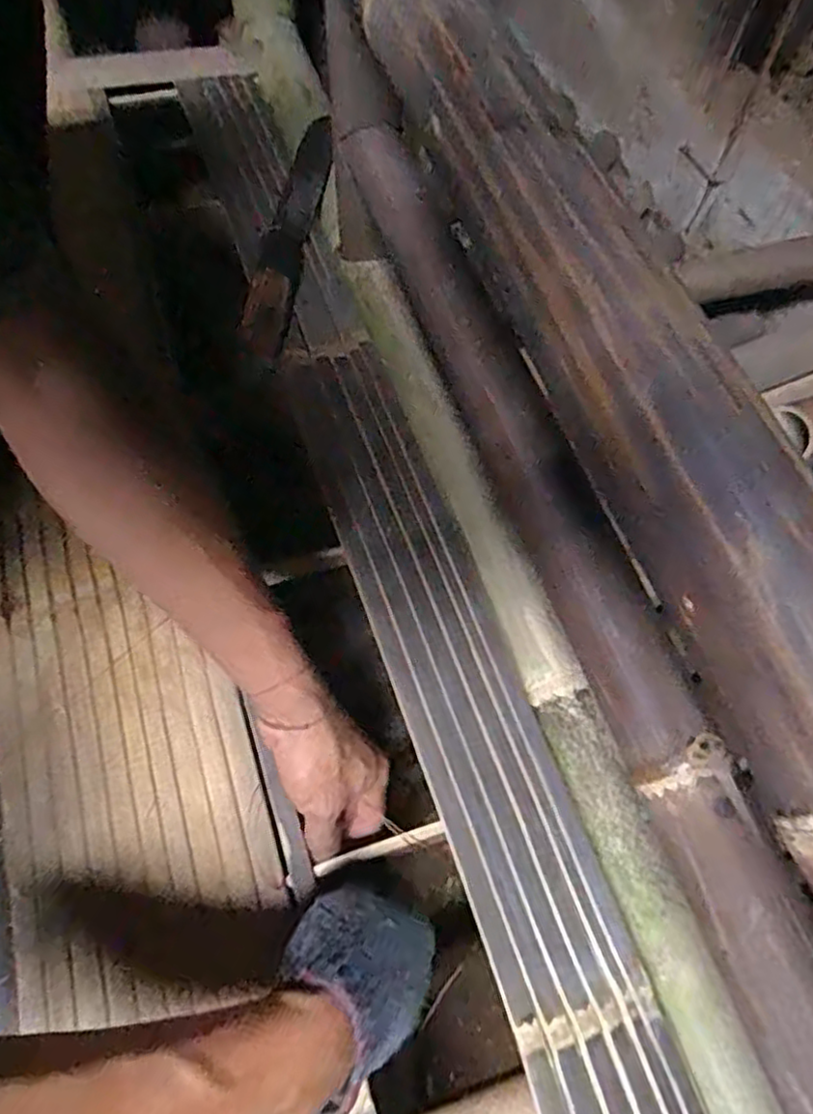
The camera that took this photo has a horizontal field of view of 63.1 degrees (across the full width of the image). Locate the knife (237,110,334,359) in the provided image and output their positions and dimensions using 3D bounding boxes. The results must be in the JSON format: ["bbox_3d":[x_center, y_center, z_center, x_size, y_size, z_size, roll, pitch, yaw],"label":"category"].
[{"bbox_3d":[-0.114,-0.319,0.644,0.048,0.017,0.303,9,65,2],"label":"knife"}]

